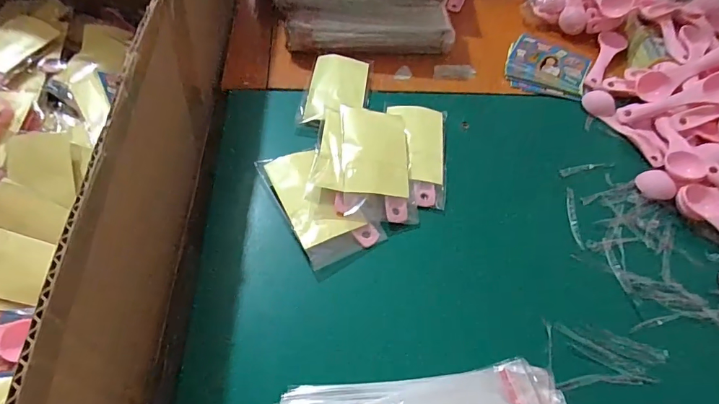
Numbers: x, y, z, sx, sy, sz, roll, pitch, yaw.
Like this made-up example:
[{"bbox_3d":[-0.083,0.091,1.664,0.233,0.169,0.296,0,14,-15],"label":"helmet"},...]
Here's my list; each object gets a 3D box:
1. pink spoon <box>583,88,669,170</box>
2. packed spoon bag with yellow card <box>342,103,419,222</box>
[{"bbox_3d":[0.296,-0.085,0.462,0.030,0.014,0.109,-24,62,-21],"label":"pink spoon"},{"bbox_3d":[0.017,-0.038,0.386,0.067,0.008,0.115,4,66,-17],"label":"packed spoon bag with yellow card"}]

